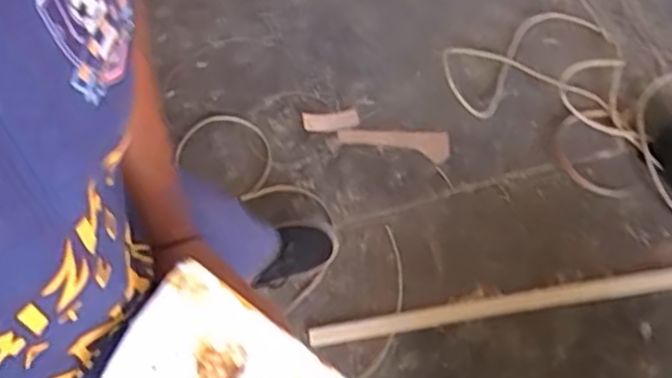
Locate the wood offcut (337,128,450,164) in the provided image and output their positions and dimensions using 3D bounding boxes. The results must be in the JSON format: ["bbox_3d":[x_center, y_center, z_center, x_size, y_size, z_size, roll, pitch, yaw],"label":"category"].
[{"bbox_3d":[0.131,-0.113,1.573,0.246,0.024,0.069,13,63,5],"label":"wood offcut"}]

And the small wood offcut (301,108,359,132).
[{"bbox_3d":[-0.012,-0.156,1.604,0.126,0.016,0.055,-8,63,-6],"label":"small wood offcut"}]

